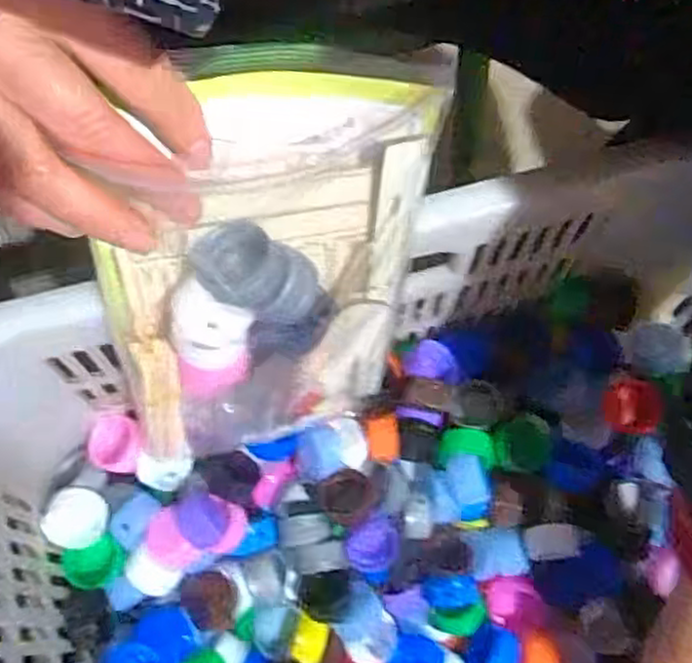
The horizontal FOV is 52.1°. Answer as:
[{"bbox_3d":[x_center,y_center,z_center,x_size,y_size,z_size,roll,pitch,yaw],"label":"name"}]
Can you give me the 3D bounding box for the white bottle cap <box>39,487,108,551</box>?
[{"bbox_3d":[-0.153,0.106,0.402,0.033,0.013,0.034,0,67,-1],"label":"white bottle cap"}]

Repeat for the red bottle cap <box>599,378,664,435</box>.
[{"bbox_3d":[0.178,0.047,0.441,0.032,0.015,0.032,0,67,-1],"label":"red bottle cap"}]

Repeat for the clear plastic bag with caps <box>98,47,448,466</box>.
[{"bbox_3d":[-0.035,-0.014,0.314,0.134,0.216,0.042,-9,46,-14],"label":"clear plastic bag with caps"}]

